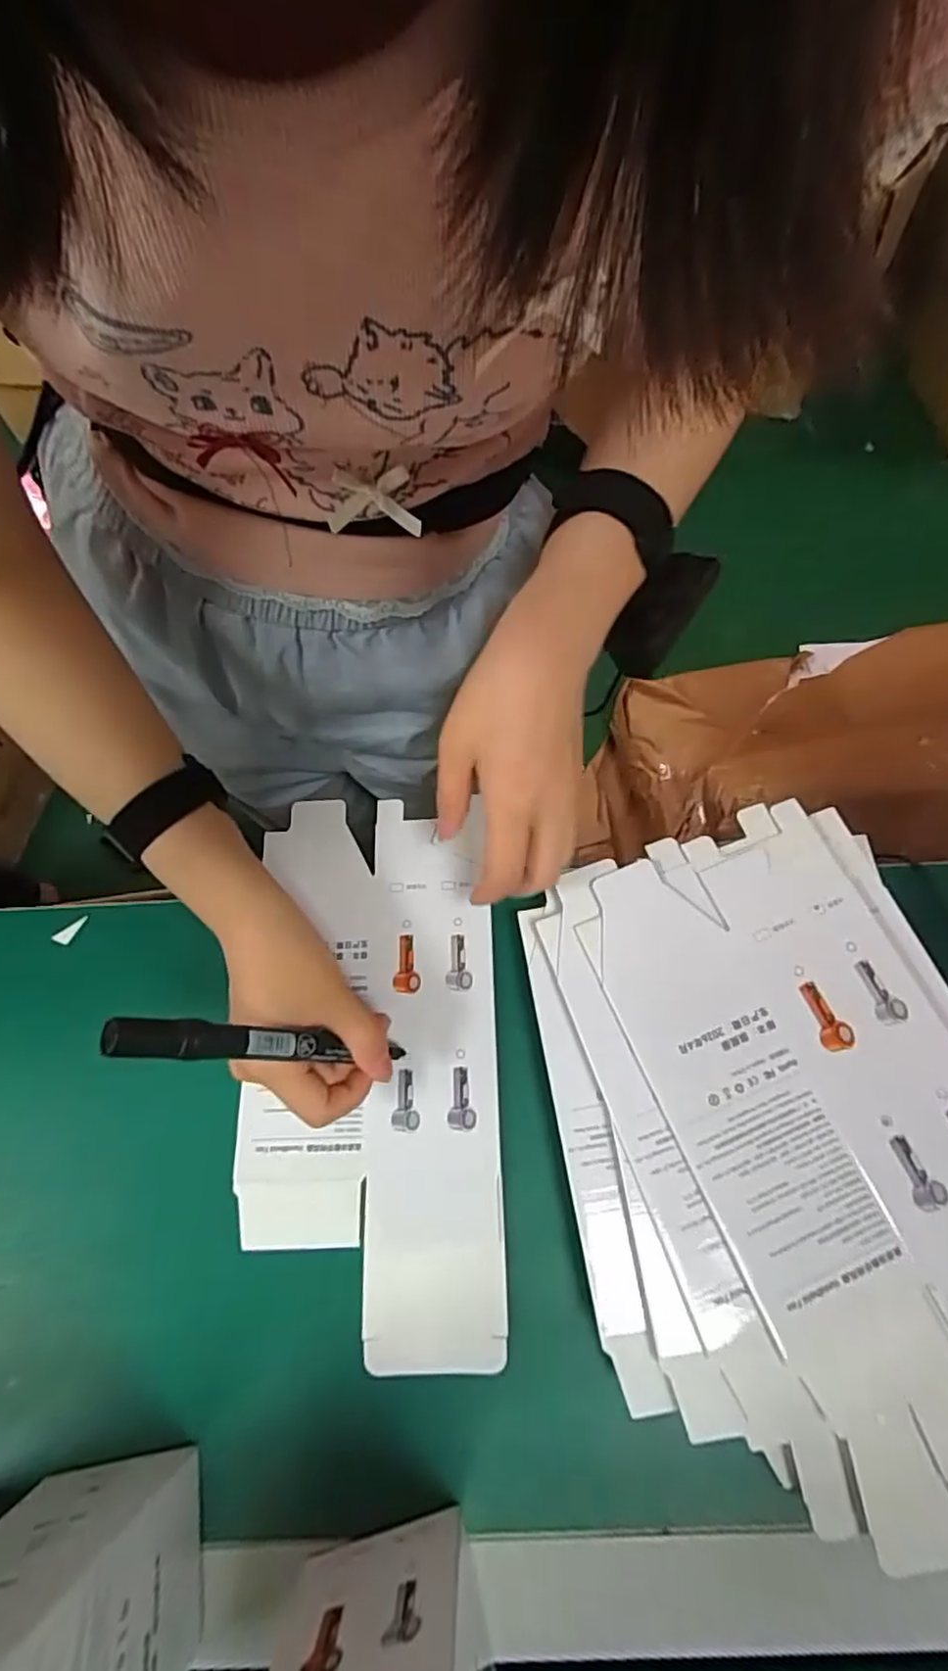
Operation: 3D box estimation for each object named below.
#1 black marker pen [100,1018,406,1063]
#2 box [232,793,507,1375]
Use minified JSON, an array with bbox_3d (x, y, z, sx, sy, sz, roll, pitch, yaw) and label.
[{"bbox_3d":[-0.087,0.092,0.297,0.010,0.144,0.014,-16,64,35],"label":"black marker pen"},{"bbox_3d":[-0.056,0.117,0.368,0.133,0.004,0.284,-3,70,3],"label":"box"}]

